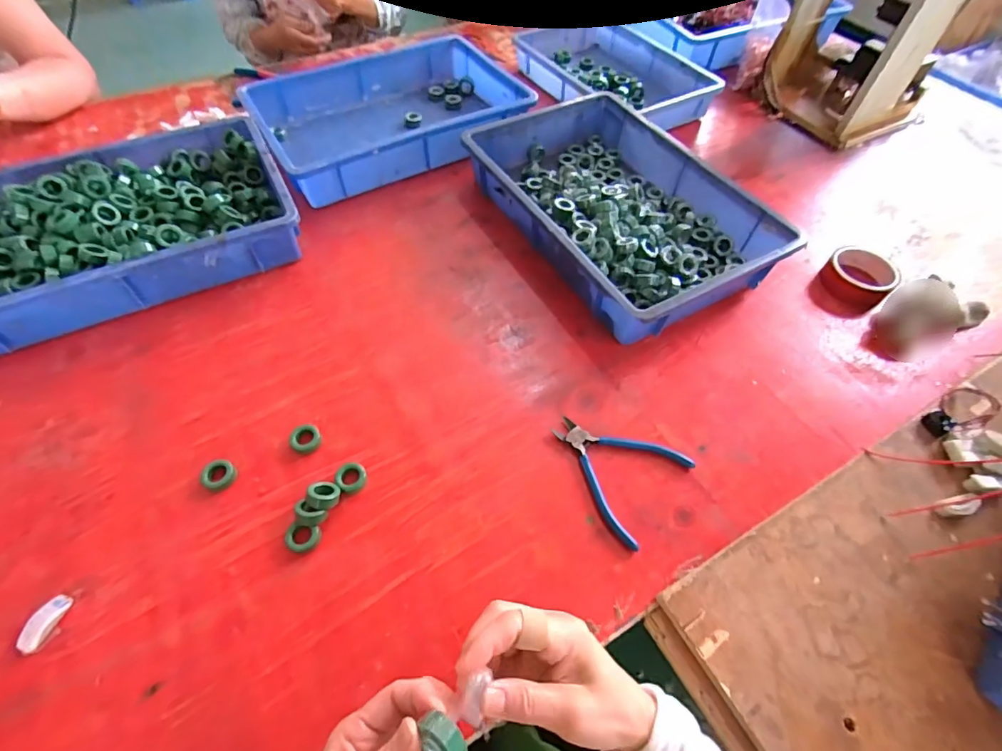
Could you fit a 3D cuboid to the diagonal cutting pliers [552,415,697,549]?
[{"bbox_3d":[0.120,0.095,0.508,0.136,0.012,0.121,37,62,21],"label":"diagonal cutting pliers"}]

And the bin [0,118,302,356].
[{"bbox_3d":[-0.525,-0.209,0.644,0.430,0.080,0.294,-25,60,-18],"label":"bin"}]

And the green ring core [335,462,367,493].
[{"bbox_3d":[-0.155,0.107,0.486,0.030,0.014,0.029,1,56,-1],"label":"green ring core"}]

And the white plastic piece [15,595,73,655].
[{"bbox_3d":[-0.400,0.216,0.407,0.014,0.013,0.046,16,57,9],"label":"white plastic piece"}]

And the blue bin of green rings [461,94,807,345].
[{"bbox_3d":[0.162,-0.254,0.693,0.280,0.084,0.436,-26,60,-18],"label":"blue bin of green rings"}]

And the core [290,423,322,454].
[{"bbox_3d":[-0.213,0.068,0.511,0.031,0.012,0.033,1,56,-1],"label":"core"}]

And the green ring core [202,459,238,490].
[{"bbox_3d":[-0.293,0.103,0.485,0.030,0.016,0.031,1,56,-1],"label":"green ring core"}]

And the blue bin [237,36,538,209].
[{"bbox_3d":[-0.193,-0.457,0.824,0.432,0.076,0.297,-27,61,-19],"label":"blue bin"}]

